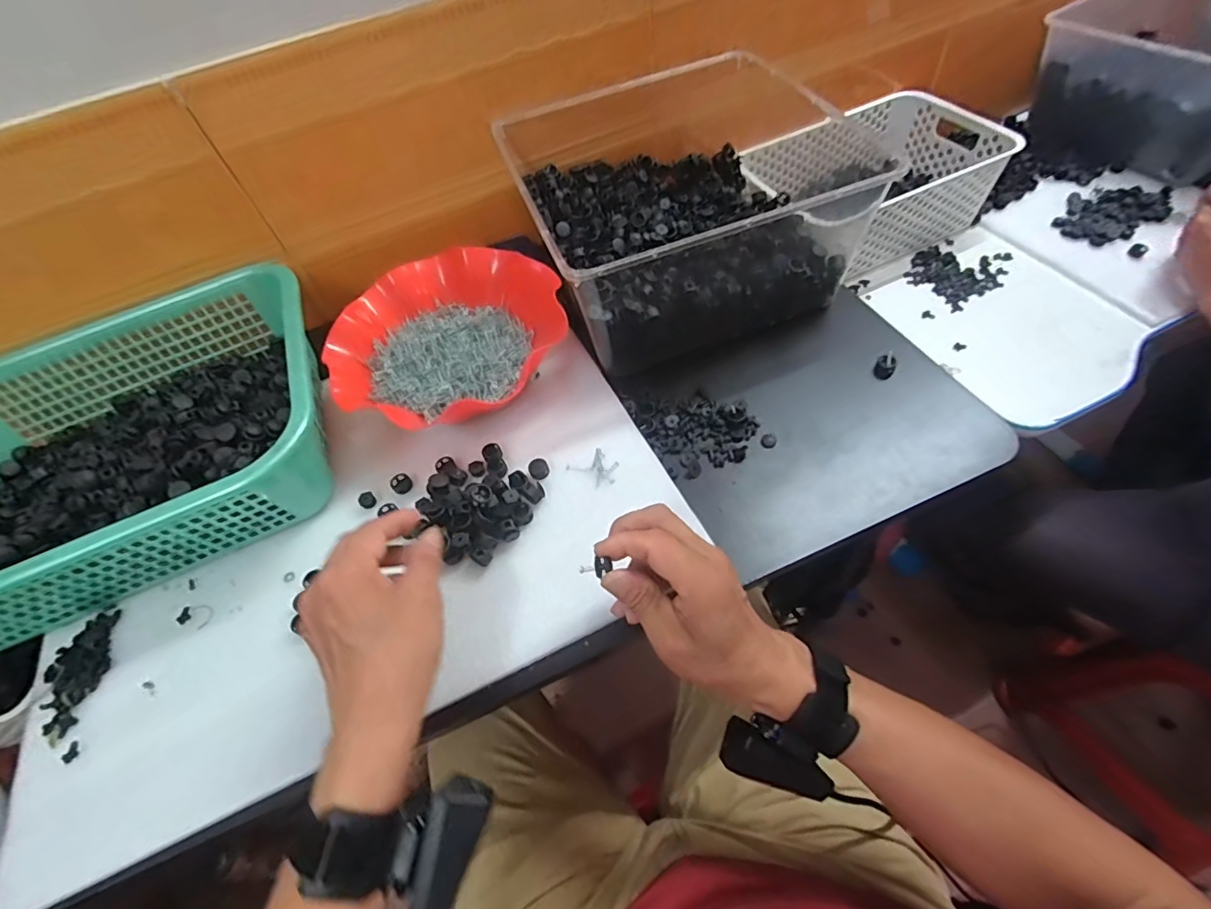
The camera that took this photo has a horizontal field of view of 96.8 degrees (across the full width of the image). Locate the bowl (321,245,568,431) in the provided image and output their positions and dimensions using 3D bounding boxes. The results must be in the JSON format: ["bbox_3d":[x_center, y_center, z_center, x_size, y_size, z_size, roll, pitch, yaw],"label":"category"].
[{"bbox_3d":[-0.152,-0.117,0.528,0.215,0.046,0.220,0,58,0],"label":"bowl"}]

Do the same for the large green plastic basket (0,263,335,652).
[{"bbox_3d":[-0.433,-0.006,0.472,0.383,0.116,0.292,-24,57,-10],"label":"large green plastic basket"}]

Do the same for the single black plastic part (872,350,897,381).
[{"bbox_3d":[0.257,-0.081,0.493,0.018,0.017,0.019,32,66,26],"label":"single black plastic part"}]

